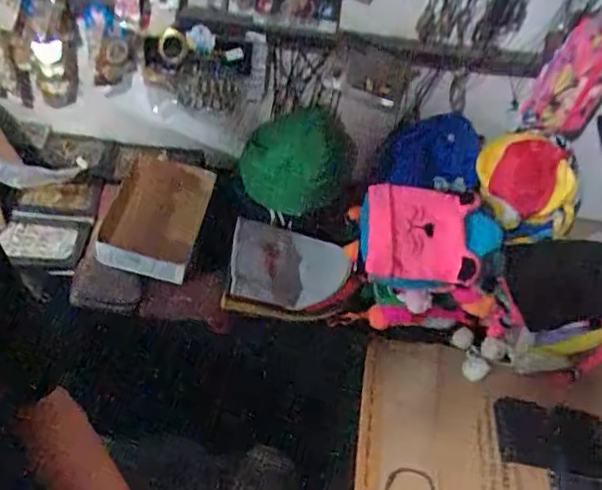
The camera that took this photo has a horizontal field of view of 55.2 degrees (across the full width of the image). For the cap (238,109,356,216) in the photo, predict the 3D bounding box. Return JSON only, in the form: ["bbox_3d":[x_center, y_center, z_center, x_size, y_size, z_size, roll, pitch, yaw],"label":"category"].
[{"bbox_3d":[-0.010,-0.166,1.199,0.233,0.167,0.147,11,49,-3],"label":"cap"}]

